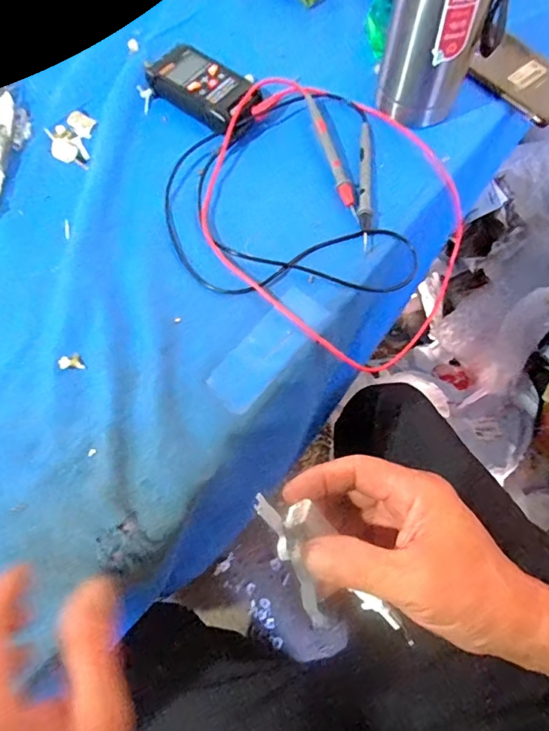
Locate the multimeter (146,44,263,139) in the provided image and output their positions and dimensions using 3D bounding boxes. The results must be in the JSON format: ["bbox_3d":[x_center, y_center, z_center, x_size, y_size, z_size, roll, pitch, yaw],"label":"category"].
[{"bbox_3d":[-0.069,-0.275,0.486,0.120,0.023,0.053,40,75,14],"label":"multimeter"}]

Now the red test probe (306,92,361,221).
[{"bbox_3d":[0.056,-0.198,0.462,0.014,0.014,0.142,-14,70,-5],"label":"red test probe"}]

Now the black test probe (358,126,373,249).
[{"bbox_3d":[0.085,-0.173,0.456,0.013,0.007,0.143,4,69,2],"label":"black test probe"}]

